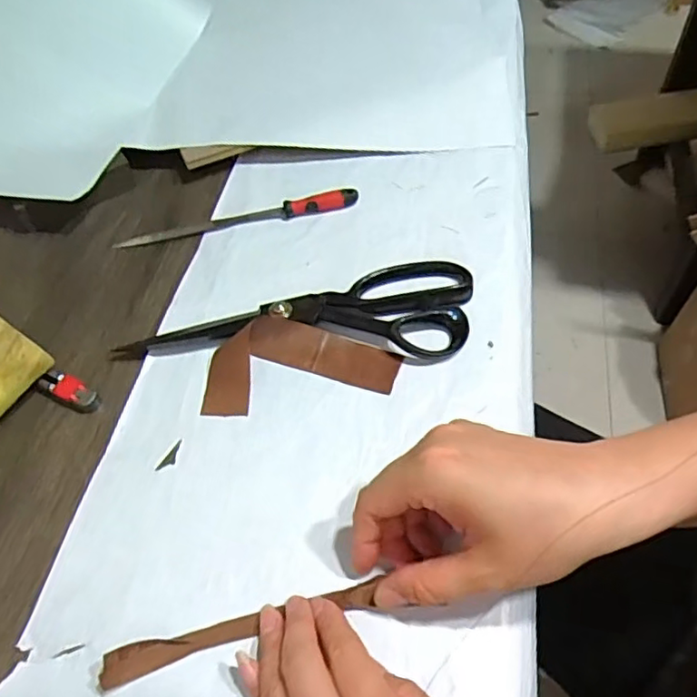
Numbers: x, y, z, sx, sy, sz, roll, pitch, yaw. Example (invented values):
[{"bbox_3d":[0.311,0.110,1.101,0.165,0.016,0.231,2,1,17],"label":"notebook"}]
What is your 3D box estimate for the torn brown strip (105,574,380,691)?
[{"bbox_3d":[-0.053,0.142,0.306,0.139,0.014,0.015,-13,54,-8],"label":"torn brown strip"}]

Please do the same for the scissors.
[{"bbox_3d":[-0.032,-0.030,0.426,0.231,0.014,0.081,1,54,5],"label":"scissors"}]

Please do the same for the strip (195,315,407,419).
[{"bbox_3d":[-0.031,0.010,0.397,0.125,0.014,0.065,0,54,4],"label":"strip"}]

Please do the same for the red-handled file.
[{"bbox_3d":[-0.088,-0.106,0.485,0.191,0.012,0.016,-11,54,-3],"label":"red-handled file"}]

